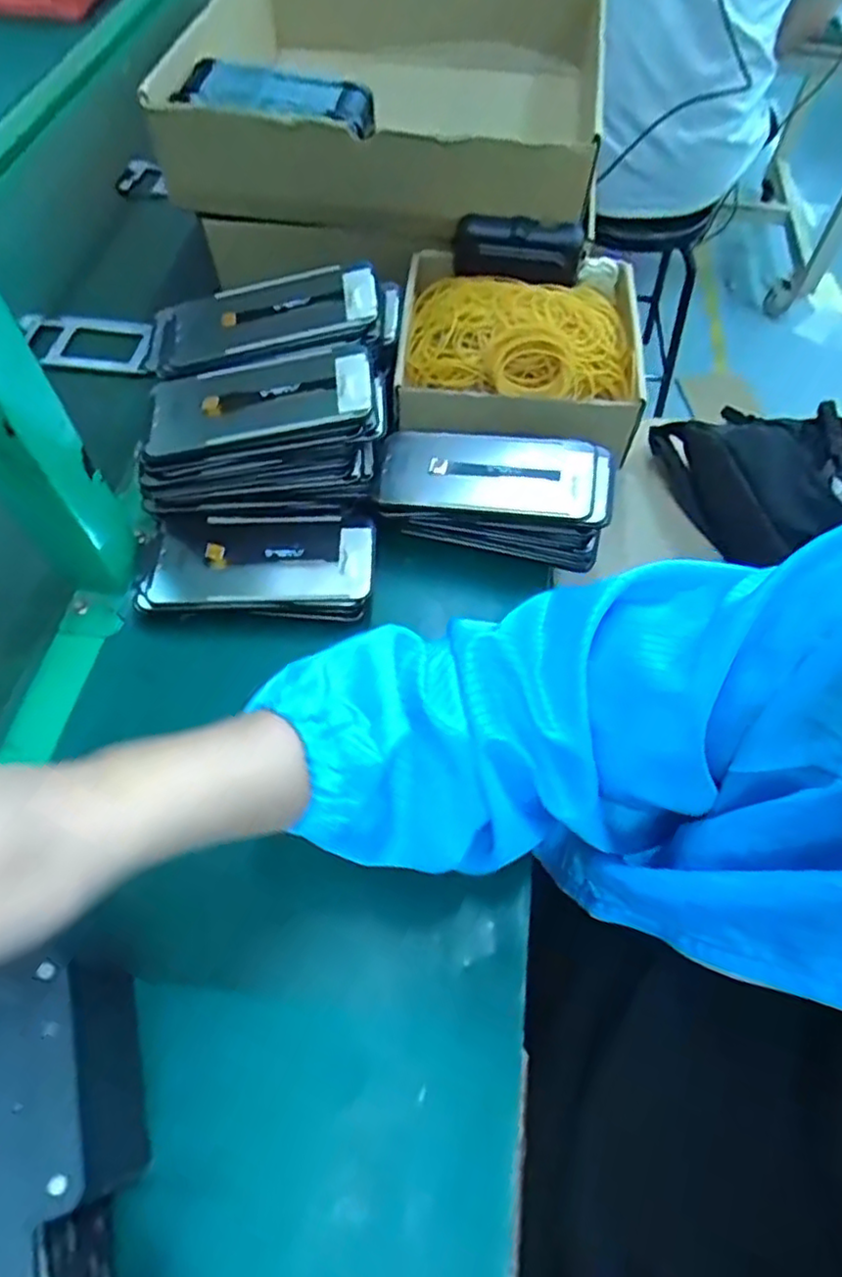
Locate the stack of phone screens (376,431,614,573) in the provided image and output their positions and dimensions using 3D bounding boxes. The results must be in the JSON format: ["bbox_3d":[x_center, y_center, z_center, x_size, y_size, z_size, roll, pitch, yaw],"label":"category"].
[{"bbox_3d":[0.052,-0.110,0.505,0.168,0.059,0.075,9,59,4],"label":"stack of phone screens"}]

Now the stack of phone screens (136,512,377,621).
[{"bbox_3d":[-0.115,-0.057,0.488,0.162,0.028,0.091,4,59,1],"label":"stack of phone screens"}]

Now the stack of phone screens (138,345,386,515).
[{"bbox_3d":[-0.115,-0.146,0.486,0.182,0.090,0.077,-8,59,-6],"label":"stack of phone screens"}]

